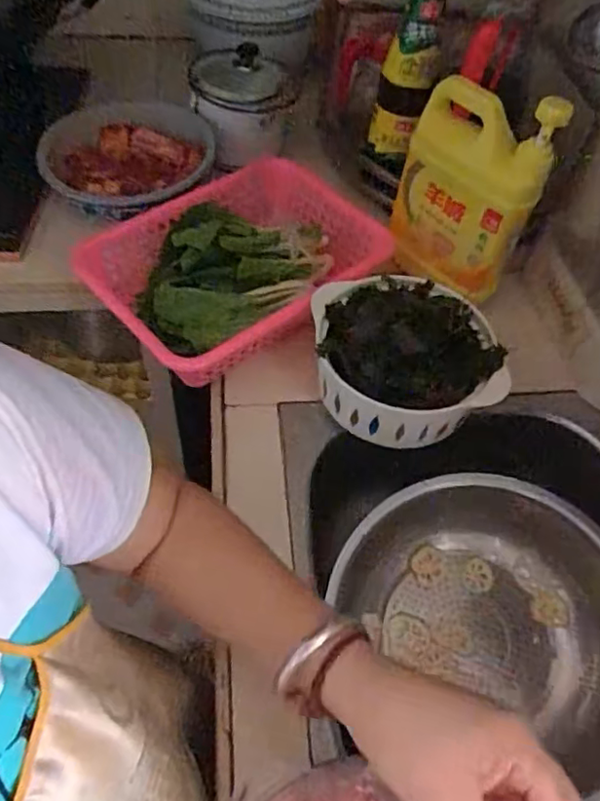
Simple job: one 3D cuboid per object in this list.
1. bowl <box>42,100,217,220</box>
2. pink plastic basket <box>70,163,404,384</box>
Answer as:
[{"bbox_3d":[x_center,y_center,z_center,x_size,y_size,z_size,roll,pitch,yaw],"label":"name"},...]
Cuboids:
[{"bbox_3d":[-0.215,-0.299,0.776,0.171,0.057,0.191,11,55,2],"label":"bowl"},{"bbox_3d":[-0.072,-0.158,0.682,0.317,0.068,0.223,-37,66,-27],"label":"pink plastic basket"}]

